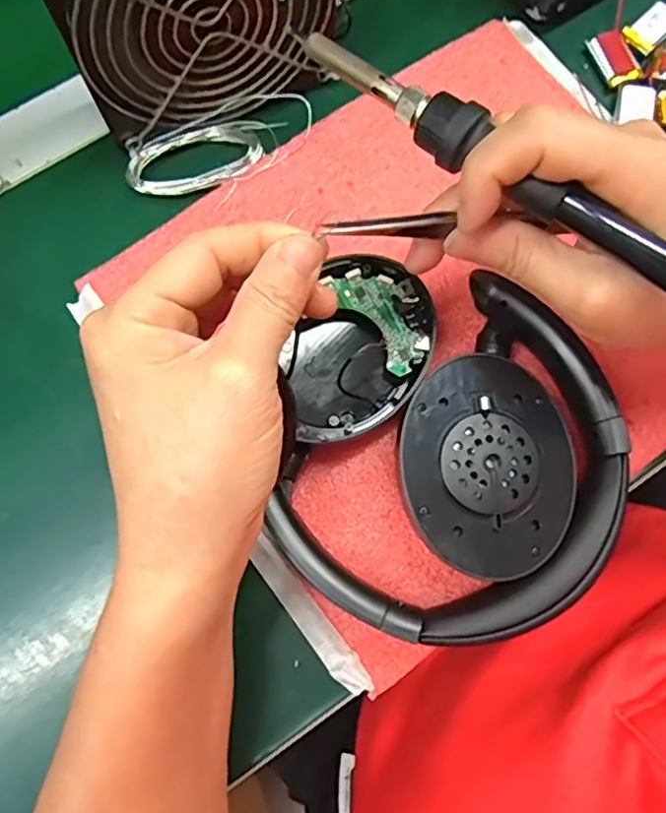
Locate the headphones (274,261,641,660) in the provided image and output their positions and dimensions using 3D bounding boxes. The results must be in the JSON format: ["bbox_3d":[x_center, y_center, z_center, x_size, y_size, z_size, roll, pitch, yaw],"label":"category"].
[{"bbox_3d":[0.049,0.015,0.266,0.140,0.031,0.156,3,78,-1],"label":"headphones"}]

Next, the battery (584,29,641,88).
[{"bbox_3d":[0.153,-0.190,0.334,0.018,0.005,0.032,-17,79,-5],"label":"battery"}]

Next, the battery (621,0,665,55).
[{"bbox_3d":[0.177,-0.210,0.337,0.030,0.006,0.019,-39,81,-9],"label":"battery"}]

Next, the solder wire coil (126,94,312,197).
[{"bbox_3d":[-0.057,-0.133,0.308,0.096,0.011,0.036,-23,79,-6],"label":"solder wire coil"}]

